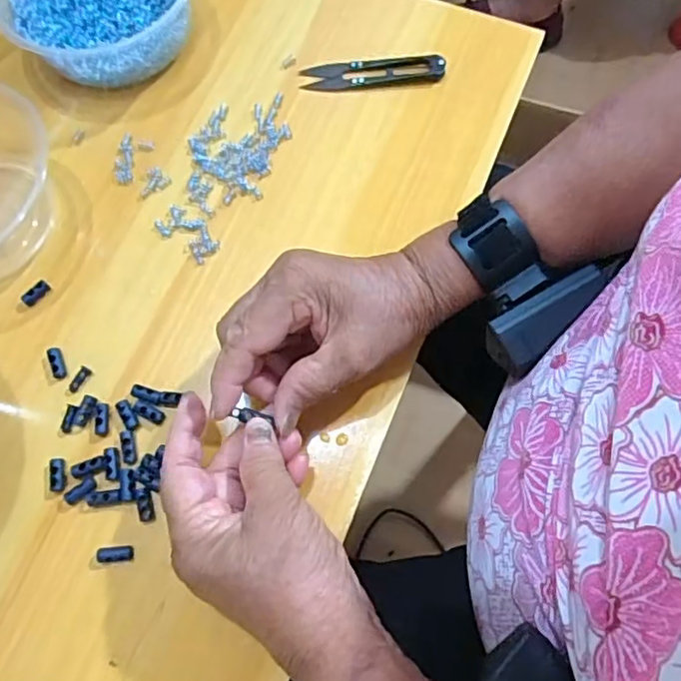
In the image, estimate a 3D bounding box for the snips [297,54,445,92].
[{"bbox_3d":[0.023,-0.196,0.441,0.101,0.007,0.022,-4,71,0],"label":"snips"}]

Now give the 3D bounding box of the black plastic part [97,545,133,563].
[{"bbox_3d":[-0.126,0.119,0.340,0.020,0.005,0.009,-4,71,0],"label":"black plastic part"}]

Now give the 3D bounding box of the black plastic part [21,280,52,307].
[{"bbox_3d":[-0.196,-0.031,0.392,0.009,0.005,0.019,31,75,11],"label":"black plastic part"}]

